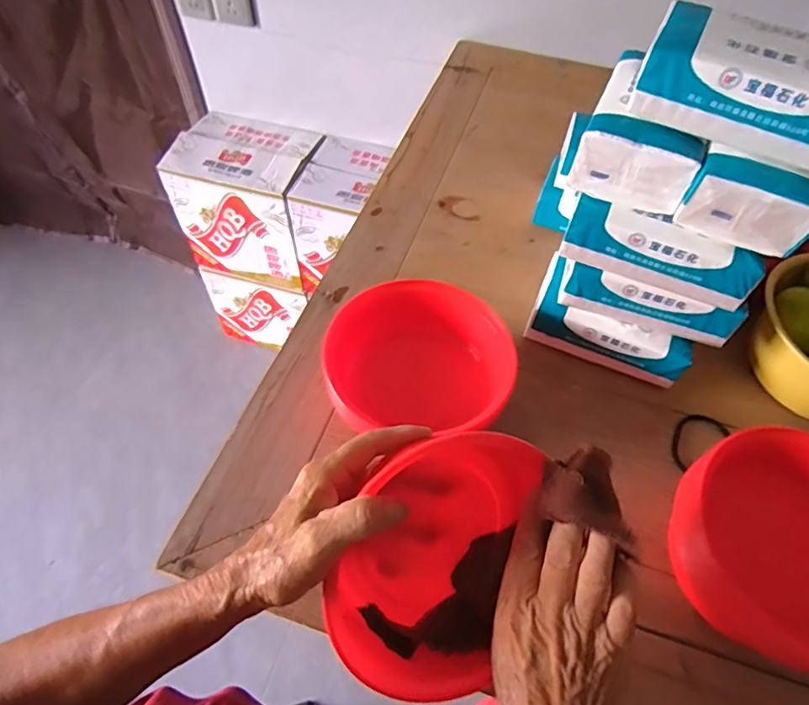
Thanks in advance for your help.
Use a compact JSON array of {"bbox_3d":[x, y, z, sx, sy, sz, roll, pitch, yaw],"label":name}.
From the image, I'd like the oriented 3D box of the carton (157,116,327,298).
[{"bbox_3d":[-0.361,-0.367,1.286,0.294,0.295,0.241,14,56,7],"label":"carton"}]

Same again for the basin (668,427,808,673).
[{"bbox_3d":[0.291,0.154,0.413,0.154,0.106,0.168,1,55,-2],"label":"basin"}]

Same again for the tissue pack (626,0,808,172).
[{"bbox_3d":[0.256,-0.196,0.391,0.158,0.055,0.081,25,58,14],"label":"tissue pack"}]

